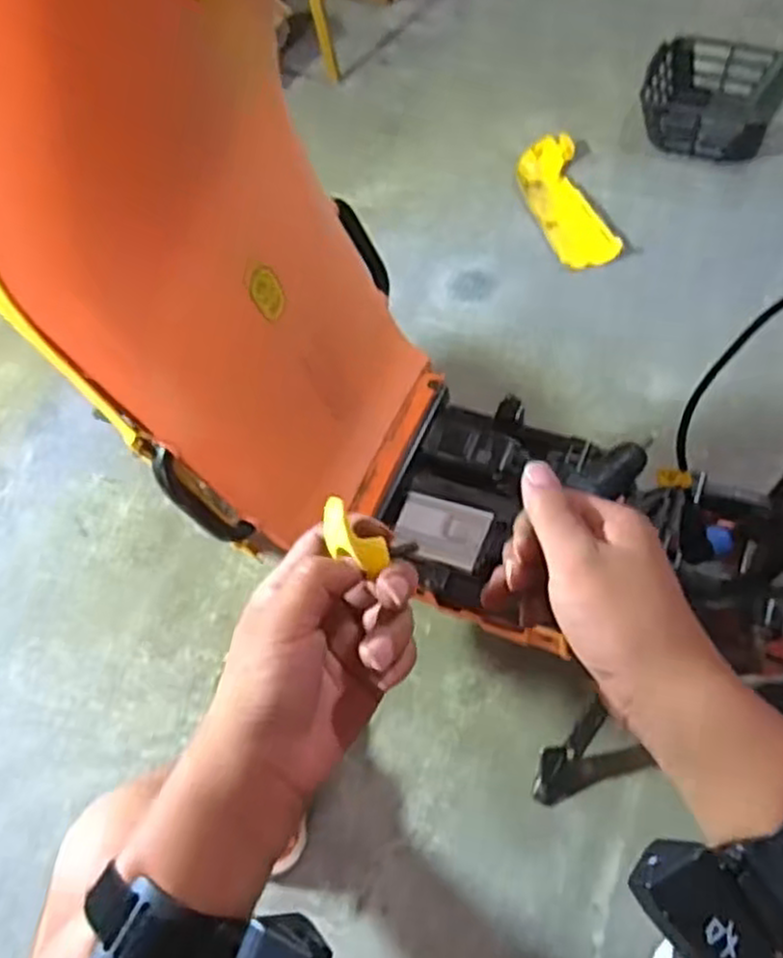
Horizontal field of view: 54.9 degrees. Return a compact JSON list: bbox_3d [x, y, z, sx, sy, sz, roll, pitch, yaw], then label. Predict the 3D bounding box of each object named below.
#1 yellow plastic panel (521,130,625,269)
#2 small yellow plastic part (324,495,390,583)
[{"bbox_3d":[0.342,-0.556,1.502,0.128,0.029,0.414,-7,53,-1],"label":"yellow plastic panel"},{"bbox_3d":[-0.019,0.028,0.357,0.040,0.015,0.018,41,65,11],"label":"small yellow plastic part"}]

